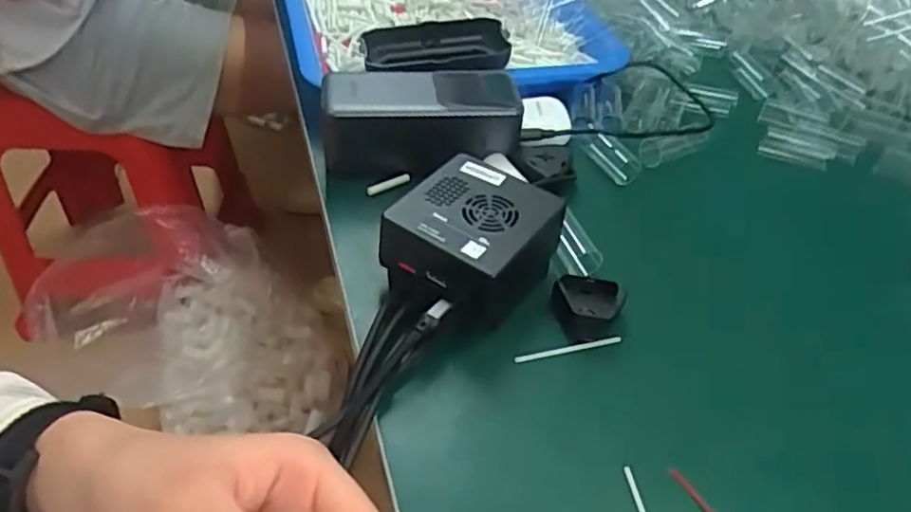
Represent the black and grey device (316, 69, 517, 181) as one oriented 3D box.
[{"bbox_3d":[-0.023,-0.091,0.441,0.127,0.055,0.064,-5,45,-11],"label":"black and grey device"}]

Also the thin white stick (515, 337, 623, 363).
[{"bbox_3d":[0.060,0.049,0.343,0.059,0.005,0.004,-7,46,-13],"label":"thin white stick"}]

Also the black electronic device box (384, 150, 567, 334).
[{"bbox_3d":[0.008,-0.005,0.358,0.077,0.052,0.087,25,47,18],"label":"black electronic device box"}]

